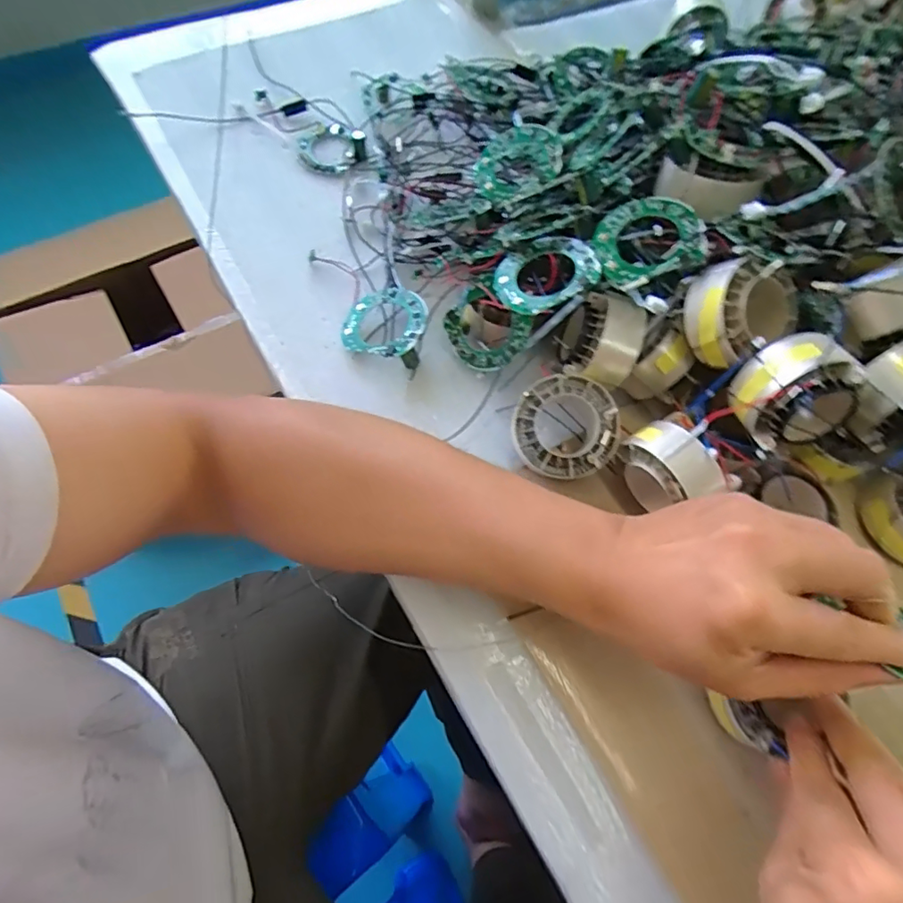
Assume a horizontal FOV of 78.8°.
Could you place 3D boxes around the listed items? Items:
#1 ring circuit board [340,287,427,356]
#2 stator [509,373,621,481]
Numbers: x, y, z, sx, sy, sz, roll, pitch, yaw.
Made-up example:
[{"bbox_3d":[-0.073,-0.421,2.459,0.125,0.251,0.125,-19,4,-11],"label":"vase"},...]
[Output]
[{"bbox_3d":[-0.049,-0.097,0.410,0.062,0.009,0.057,10,67,18],"label":"ring circuit board"},{"bbox_3d":[0.073,-0.016,0.355,0.067,0.015,0.066,-23,85,3],"label":"stator"}]

